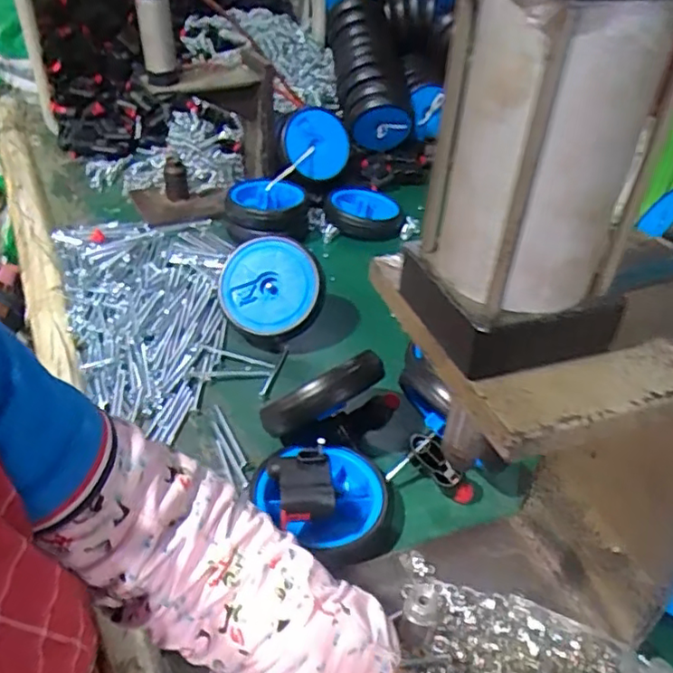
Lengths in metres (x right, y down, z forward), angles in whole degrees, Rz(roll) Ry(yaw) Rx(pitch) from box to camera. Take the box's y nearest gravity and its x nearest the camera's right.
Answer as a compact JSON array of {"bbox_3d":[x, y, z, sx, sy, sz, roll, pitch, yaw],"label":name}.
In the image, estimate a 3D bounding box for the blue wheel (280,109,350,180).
[{"bbox_3d":[-0.037,-0.335,1.062,0.119,0.112,0.024,12,18,-13],"label":"blue wheel"}]

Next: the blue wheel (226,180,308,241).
[{"bbox_3d":[-0.112,-0.204,0.982,0.130,0.053,0.126,-1,37,-7],"label":"blue wheel"}]

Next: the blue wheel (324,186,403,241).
[{"bbox_3d":[0.046,-0.208,1.039,0.133,0.046,0.123,3,37,-2],"label":"blue wheel"}]

